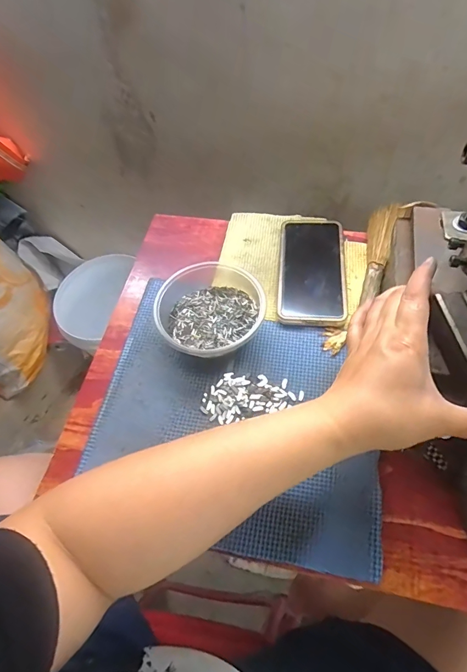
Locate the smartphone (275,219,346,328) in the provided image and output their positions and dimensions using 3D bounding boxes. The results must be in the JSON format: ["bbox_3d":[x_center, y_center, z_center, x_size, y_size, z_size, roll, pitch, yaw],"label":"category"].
[{"bbox_3d":[0.093,-0.083,0.459,0.072,0.011,0.160,4,59,7],"label":"smartphone"}]

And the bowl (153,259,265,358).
[{"bbox_3d":[-0.027,-0.027,0.414,0.109,0.043,0.119,-2,59,3],"label":"bowl"}]

